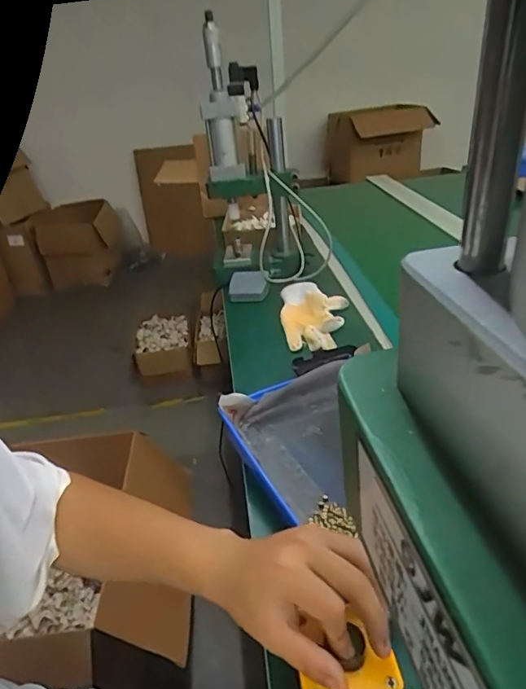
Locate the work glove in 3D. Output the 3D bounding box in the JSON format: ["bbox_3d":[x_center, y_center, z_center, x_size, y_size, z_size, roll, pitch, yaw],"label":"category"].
[{"bbox_3d":[0.090,-0.052,0.886,0.122,0.032,0.213,-1,30,6],"label":"work glove"}]

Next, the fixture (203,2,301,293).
[{"bbox_3d":[-0.028,-0.343,0.964,0.167,0.440,0.205,-4,30,2],"label":"fixture"}]

